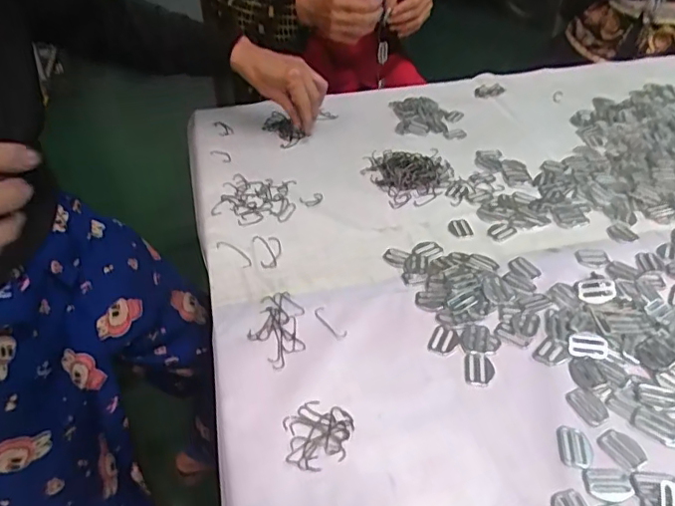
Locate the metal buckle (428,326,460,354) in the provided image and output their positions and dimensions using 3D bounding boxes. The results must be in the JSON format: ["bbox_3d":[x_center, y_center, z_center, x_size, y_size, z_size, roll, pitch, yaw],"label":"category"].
[{"bbox_3d":[0.097,0.077,0.500,0.026,0.004,0.029,14,42,17],"label":"metal buckle"}]

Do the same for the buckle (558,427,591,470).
[{"bbox_3d":[0.176,0.144,0.414,0.024,0.004,0.032,4,40,7],"label":"buckle"}]

